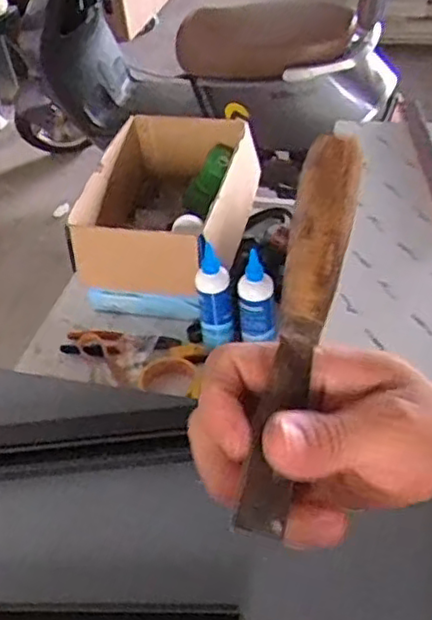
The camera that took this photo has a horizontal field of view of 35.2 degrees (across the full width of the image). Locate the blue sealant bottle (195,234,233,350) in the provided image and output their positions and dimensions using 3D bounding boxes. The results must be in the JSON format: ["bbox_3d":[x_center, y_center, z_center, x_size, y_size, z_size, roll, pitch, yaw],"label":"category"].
[{"bbox_3d":[-0.005,-0.023,0.996,0.046,0.157,0.065,-9,43,-2],"label":"blue sealant bottle"}]

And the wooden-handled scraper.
[{"bbox_3d":[0.031,0.008,0.255,0.018,0.018,0.150,12,87,19],"label":"wooden-handled scraper"}]

